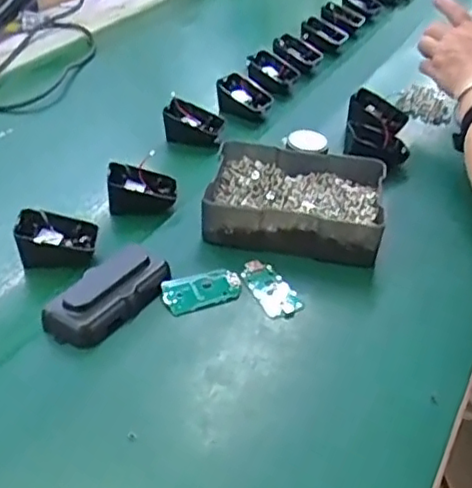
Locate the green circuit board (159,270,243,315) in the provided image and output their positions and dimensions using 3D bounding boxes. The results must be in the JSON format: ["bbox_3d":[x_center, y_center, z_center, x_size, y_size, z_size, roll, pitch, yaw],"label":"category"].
[{"bbox_3d":[-0.027,0.037,0.528,0.064,0.006,0.031,-13,59,-23],"label":"green circuit board"}]

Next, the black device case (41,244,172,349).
[{"bbox_3d":[-0.100,0.039,0.511,0.052,0.030,0.103,23,46,24],"label":"black device case"}]

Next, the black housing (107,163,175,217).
[{"bbox_3d":[-0.092,-0.054,0.632,0.066,0.035,0.046,0,39,-7],"label":"black housing"}]

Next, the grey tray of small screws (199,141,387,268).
[{"bbox_3d":[0.057,-0.045,0.605,0.159,0.040,0.131,8,42,8],"label":"grey tray of small screws"}]

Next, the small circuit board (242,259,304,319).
[{"bbox_3d":[0.028,0.036,0.537,0.031,0.006,0.066,-20,45,-21],"label":"small circuit board"}]

